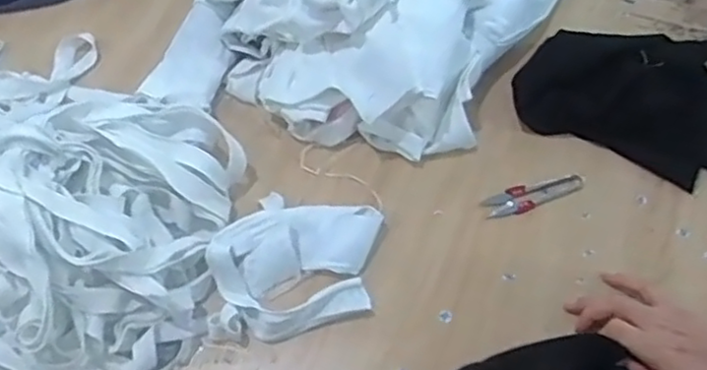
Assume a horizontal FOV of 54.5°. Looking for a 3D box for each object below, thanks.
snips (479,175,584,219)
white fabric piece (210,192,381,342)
[{"bbox_3d":[0.178,0.009,0.680,0.099,0.011,0.029,-20,60,-9],"label":"snips"},{"bbox_3d":[-0.056,0.071,0.637,0.144,0.034,0.140,8,59,8],"label":"white fabric piece"}]

